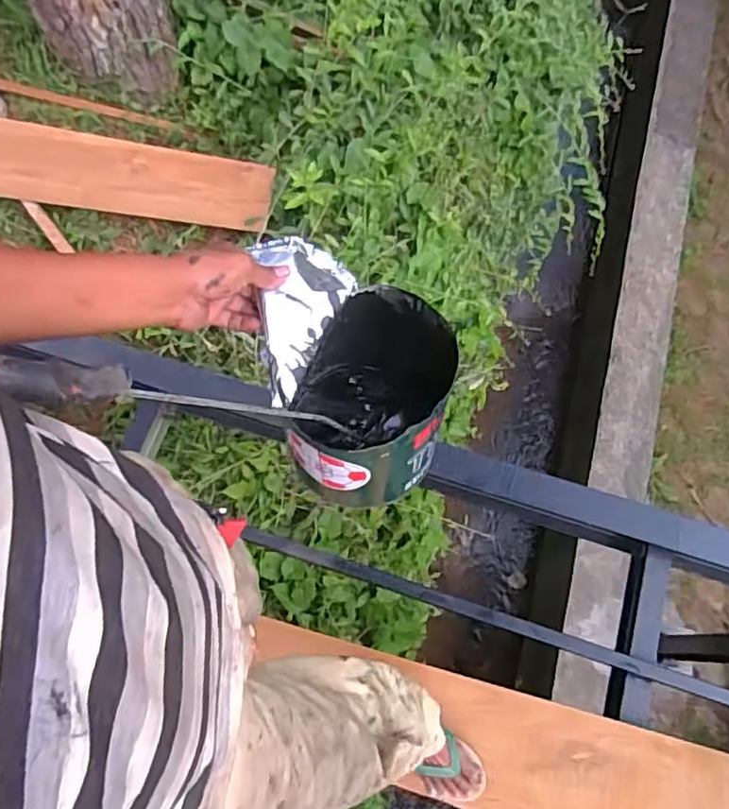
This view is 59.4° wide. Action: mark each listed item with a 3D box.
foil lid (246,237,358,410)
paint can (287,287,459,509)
[{"bbox_3d":[-0.085,-0.094,0.647,0.102,0.030,0.165,32,65,-15],"label":"foil lid"},{"bbox_3d":[0.010,-0.002,0.737,0.174,0.206,0.203,0,70,2],"label":"paint can"}]

